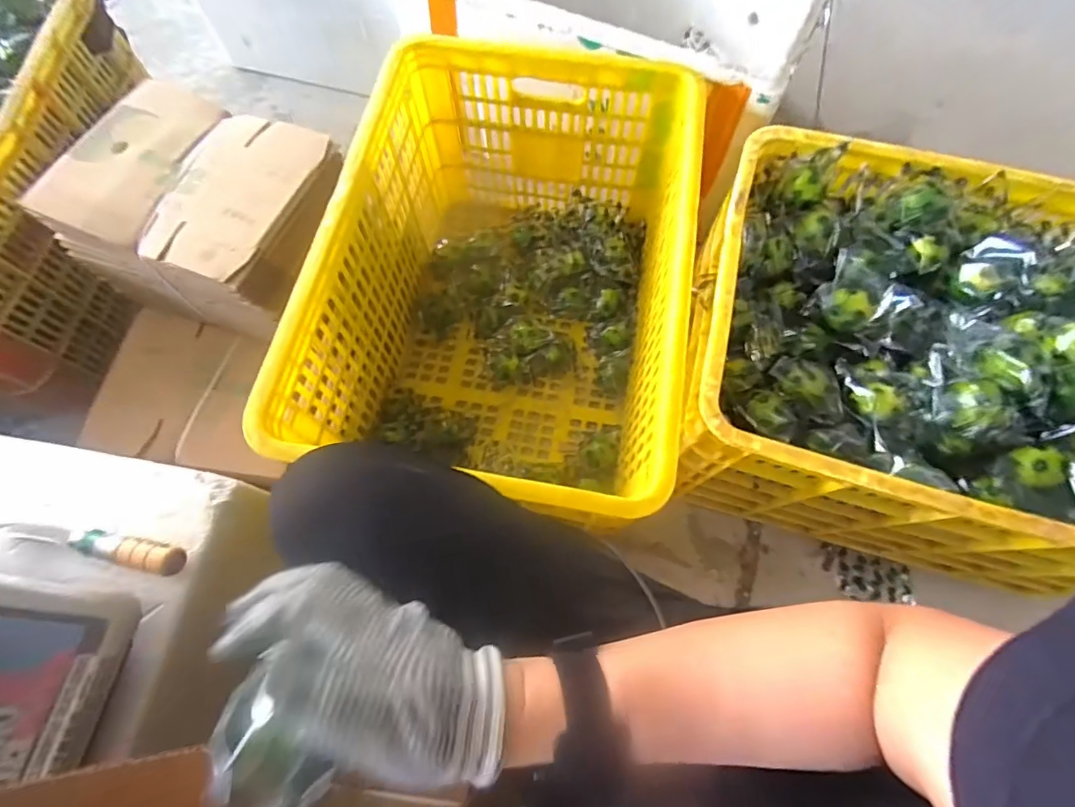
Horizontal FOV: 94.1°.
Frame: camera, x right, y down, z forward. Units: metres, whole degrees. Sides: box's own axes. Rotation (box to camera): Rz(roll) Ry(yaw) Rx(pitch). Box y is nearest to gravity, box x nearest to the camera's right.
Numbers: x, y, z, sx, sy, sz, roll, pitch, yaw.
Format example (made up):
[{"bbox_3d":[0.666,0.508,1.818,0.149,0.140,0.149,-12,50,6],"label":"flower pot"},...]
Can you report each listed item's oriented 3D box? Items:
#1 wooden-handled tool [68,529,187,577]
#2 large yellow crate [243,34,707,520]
[{"bbox_3d":[-0.344,0.124,0.422,0.098,0.030,0.024,12,70,4],"label":"wooden-handled tool"},{"bbox_3d":[-0.030,-0.153,0.698,0.401,0.311,0.577,8,70,3],"label":"large yellow crate"}]

